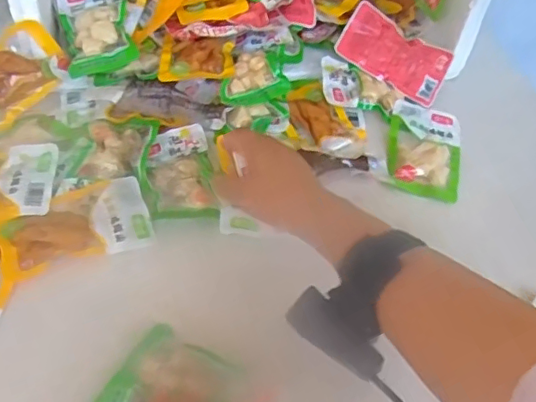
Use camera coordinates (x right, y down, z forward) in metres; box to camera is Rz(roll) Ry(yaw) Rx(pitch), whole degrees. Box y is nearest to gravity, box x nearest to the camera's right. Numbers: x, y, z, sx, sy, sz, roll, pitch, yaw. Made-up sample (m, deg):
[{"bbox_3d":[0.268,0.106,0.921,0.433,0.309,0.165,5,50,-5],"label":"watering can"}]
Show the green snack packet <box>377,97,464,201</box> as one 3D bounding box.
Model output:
[{"bbox_3d":[0.179,-0.061,0.645,0.082,0.011,0.158,15,47,7],"label":"green snack packet"}]

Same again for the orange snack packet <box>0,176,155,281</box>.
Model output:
[{"bbox_3d":[-0.180,0.020,0.519,0.136,0.013,0.082,-15,51,-19],"label":"orange snack packet"}]

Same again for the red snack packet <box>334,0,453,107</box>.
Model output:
[{"bbox_3d":[0.158,-0.183,0.706,0.137,0.010,0.078,32,82,-2],"label":"red snack packet"}]

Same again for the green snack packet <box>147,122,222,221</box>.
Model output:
[{"bbox_3d":[-0.089,-0.030,0.569,0.064,0.014,0.119,-4,48,-10],"label":"green snack packet"}]

